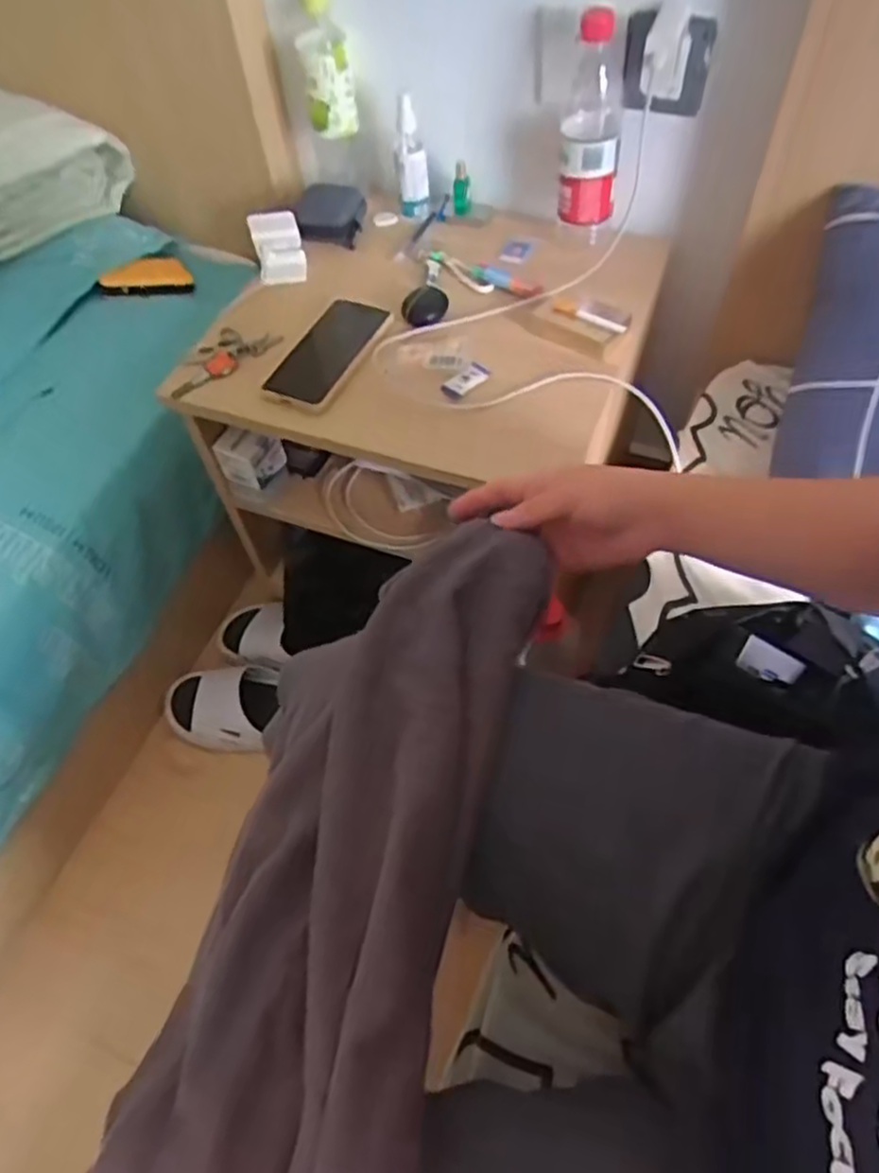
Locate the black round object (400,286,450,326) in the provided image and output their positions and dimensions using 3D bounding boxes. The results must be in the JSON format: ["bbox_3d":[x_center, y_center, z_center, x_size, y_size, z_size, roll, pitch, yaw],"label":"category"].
[{"bbox_3d":[-0.014,-0.309,0.801,0.043,0.019,0.056,15,59,14],"label":"black round object"}]

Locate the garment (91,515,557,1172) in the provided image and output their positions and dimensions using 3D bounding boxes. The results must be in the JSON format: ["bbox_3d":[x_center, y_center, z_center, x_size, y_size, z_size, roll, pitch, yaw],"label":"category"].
[{"bbox_3d":[-0.057,0.180,0.389,0.166,0.081,0.502,7,57,9],"label":"garment"}]

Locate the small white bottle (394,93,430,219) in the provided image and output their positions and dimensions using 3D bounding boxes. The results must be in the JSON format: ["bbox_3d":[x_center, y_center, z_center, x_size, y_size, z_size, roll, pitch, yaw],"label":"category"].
[{"bbox_3d":[-0.033,-0.492,0.858,0.034,0.147,0.037,-9,56,-1],"label":"small white bottle"}]

